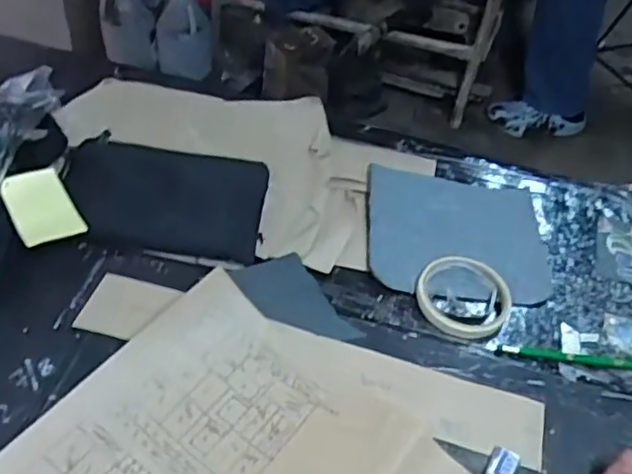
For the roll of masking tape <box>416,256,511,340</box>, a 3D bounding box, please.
[{"bbox_3d":[0.140,0.055,0.598,0.086,0.020,0.093,2,48,-3],"label":"roll of masking tape"}]

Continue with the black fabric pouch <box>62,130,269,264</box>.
[{"bbox_3d":[-0.157,-0.046,0.636,0.207,0.026,0.133,6,48,1],"label":"black fabric pouch"}]

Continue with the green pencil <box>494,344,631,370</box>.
[{"bbox_3d":[0.233,0.109,0.574,0.141,0.008,0.013,5,48,0],"label":"green pencil"}]

